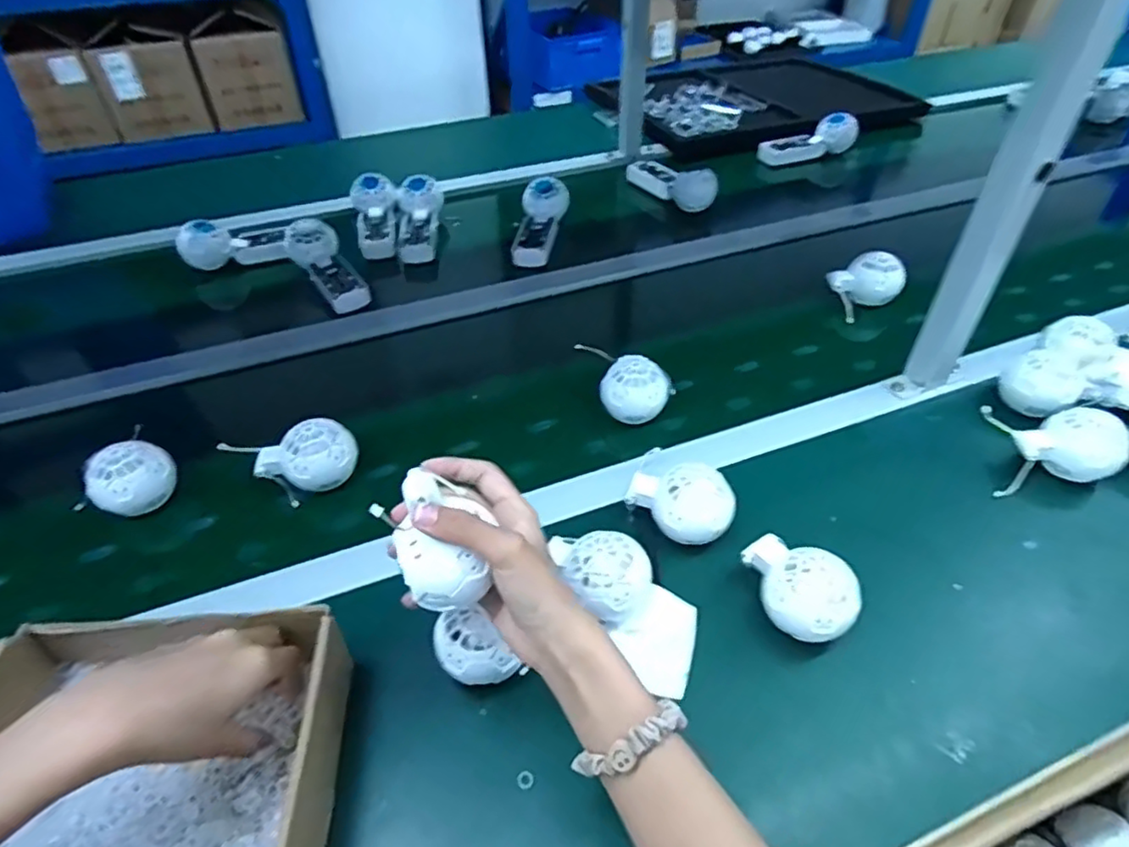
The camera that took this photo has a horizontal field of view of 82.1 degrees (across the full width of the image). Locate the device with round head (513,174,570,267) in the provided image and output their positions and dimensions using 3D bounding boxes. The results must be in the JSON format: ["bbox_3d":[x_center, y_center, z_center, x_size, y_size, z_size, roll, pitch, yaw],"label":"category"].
[{"bbox_3d":[-0.038,-0.272,0.901,0.063,0.042,0.163,10,60,6],"label":"device with round head"}]

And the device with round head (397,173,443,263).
[{"bbox_3d":[-0.203,-0.296,0.909,0.065,0.052,0.146,-6,48,-8],"label":"device with round head"}]

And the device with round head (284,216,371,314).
[{"bbox_3d":[-0.315,-0.205,0.857,0.073,0.056,0.174,-21,51,-21],"label":"device with round head"}]

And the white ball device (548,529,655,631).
[{"bbox_3d":[0.032,0.114,0.477,0.066,0.053,0.061,-21,51,-21],"label":"white ball device"}]

